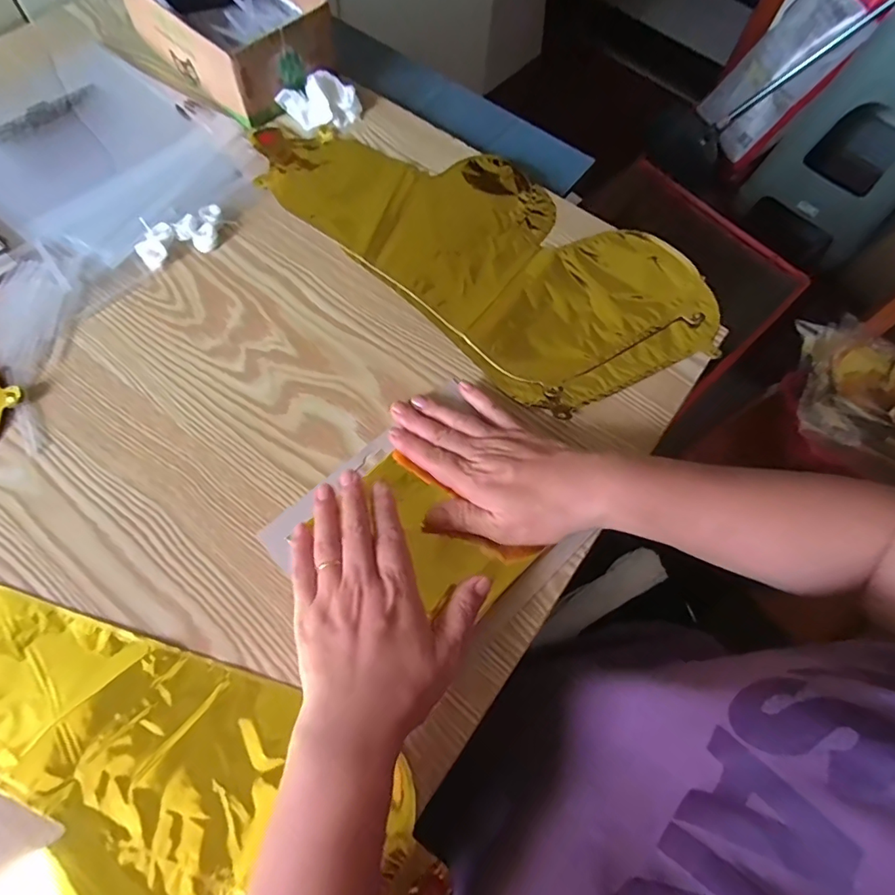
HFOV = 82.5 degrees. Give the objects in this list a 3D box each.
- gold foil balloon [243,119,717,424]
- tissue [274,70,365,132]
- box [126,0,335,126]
[{"bbox_3d":[0.029,-0.202,0.476,0.424,0.007,0.211,42,71,13],"label":"gold foil balloon"},{"bbox_3d":[-0.128,-0.351,0.514,0.071,0.029,0.043,-31,72,-15],"label":"tissue"},{"bbox_3d":[-0.224,-0.435,0.523,0.196,0.064,0.134,41,71,13],"label":"box"}]

